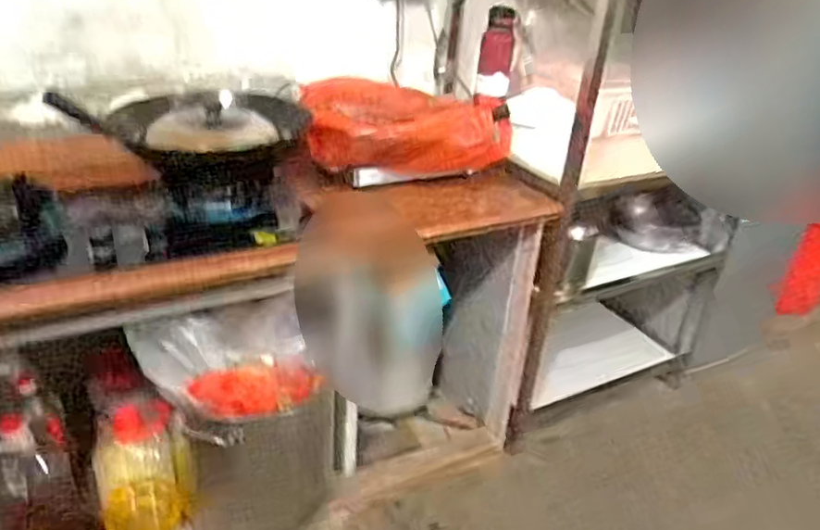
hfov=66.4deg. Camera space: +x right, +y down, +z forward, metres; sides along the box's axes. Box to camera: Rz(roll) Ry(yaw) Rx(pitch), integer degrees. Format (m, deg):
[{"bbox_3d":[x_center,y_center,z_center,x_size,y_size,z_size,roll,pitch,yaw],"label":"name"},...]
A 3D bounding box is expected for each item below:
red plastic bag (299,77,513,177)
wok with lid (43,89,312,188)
[{"bbox_3d":[-0.016,-0.310,1.455,0.449,0.175,0.258,0,29,-6],"label":"red plastic bag"},{"bbox_3d":[-0.507,-0.302,1.336,0.463,0.195,0.328,-17,35,-33],"label":"wok with lid"}]

